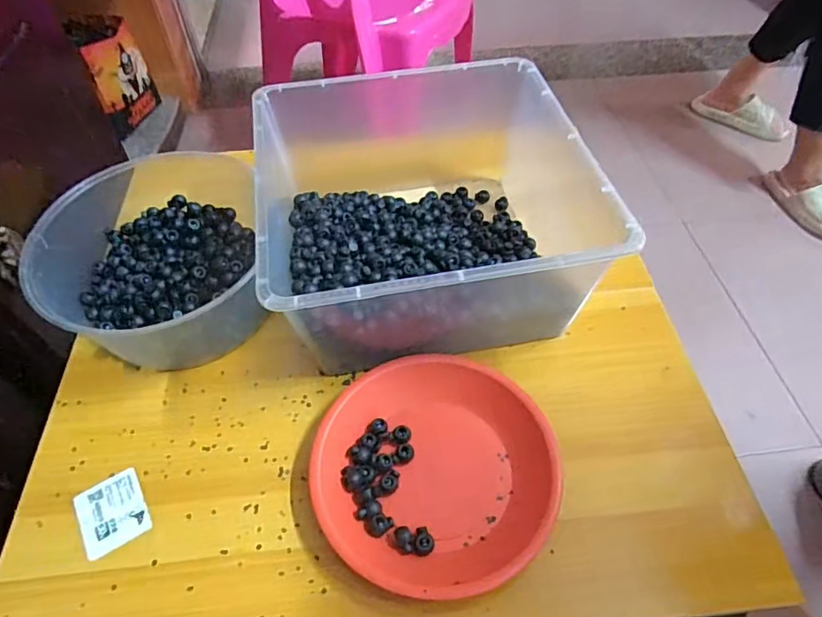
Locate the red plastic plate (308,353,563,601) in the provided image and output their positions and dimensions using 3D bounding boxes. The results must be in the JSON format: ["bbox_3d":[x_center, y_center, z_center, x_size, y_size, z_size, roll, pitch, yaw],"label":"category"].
[{"bbox_3d":[0.019,0.130,0.454,0.191,0.030,0.201,0,52,0],"label":"red plastic plate"}]

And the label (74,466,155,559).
[{"bbox_3d":[-0.248,0.169,0.447,0.050,0.004,0.061,-26,57,-19],"label":"label"}]

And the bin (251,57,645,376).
[{"bbox_3d":[0.010,-0.091,0.552,0.299,0.151,0.290,-9,53,-6],"label":"bin"}]

